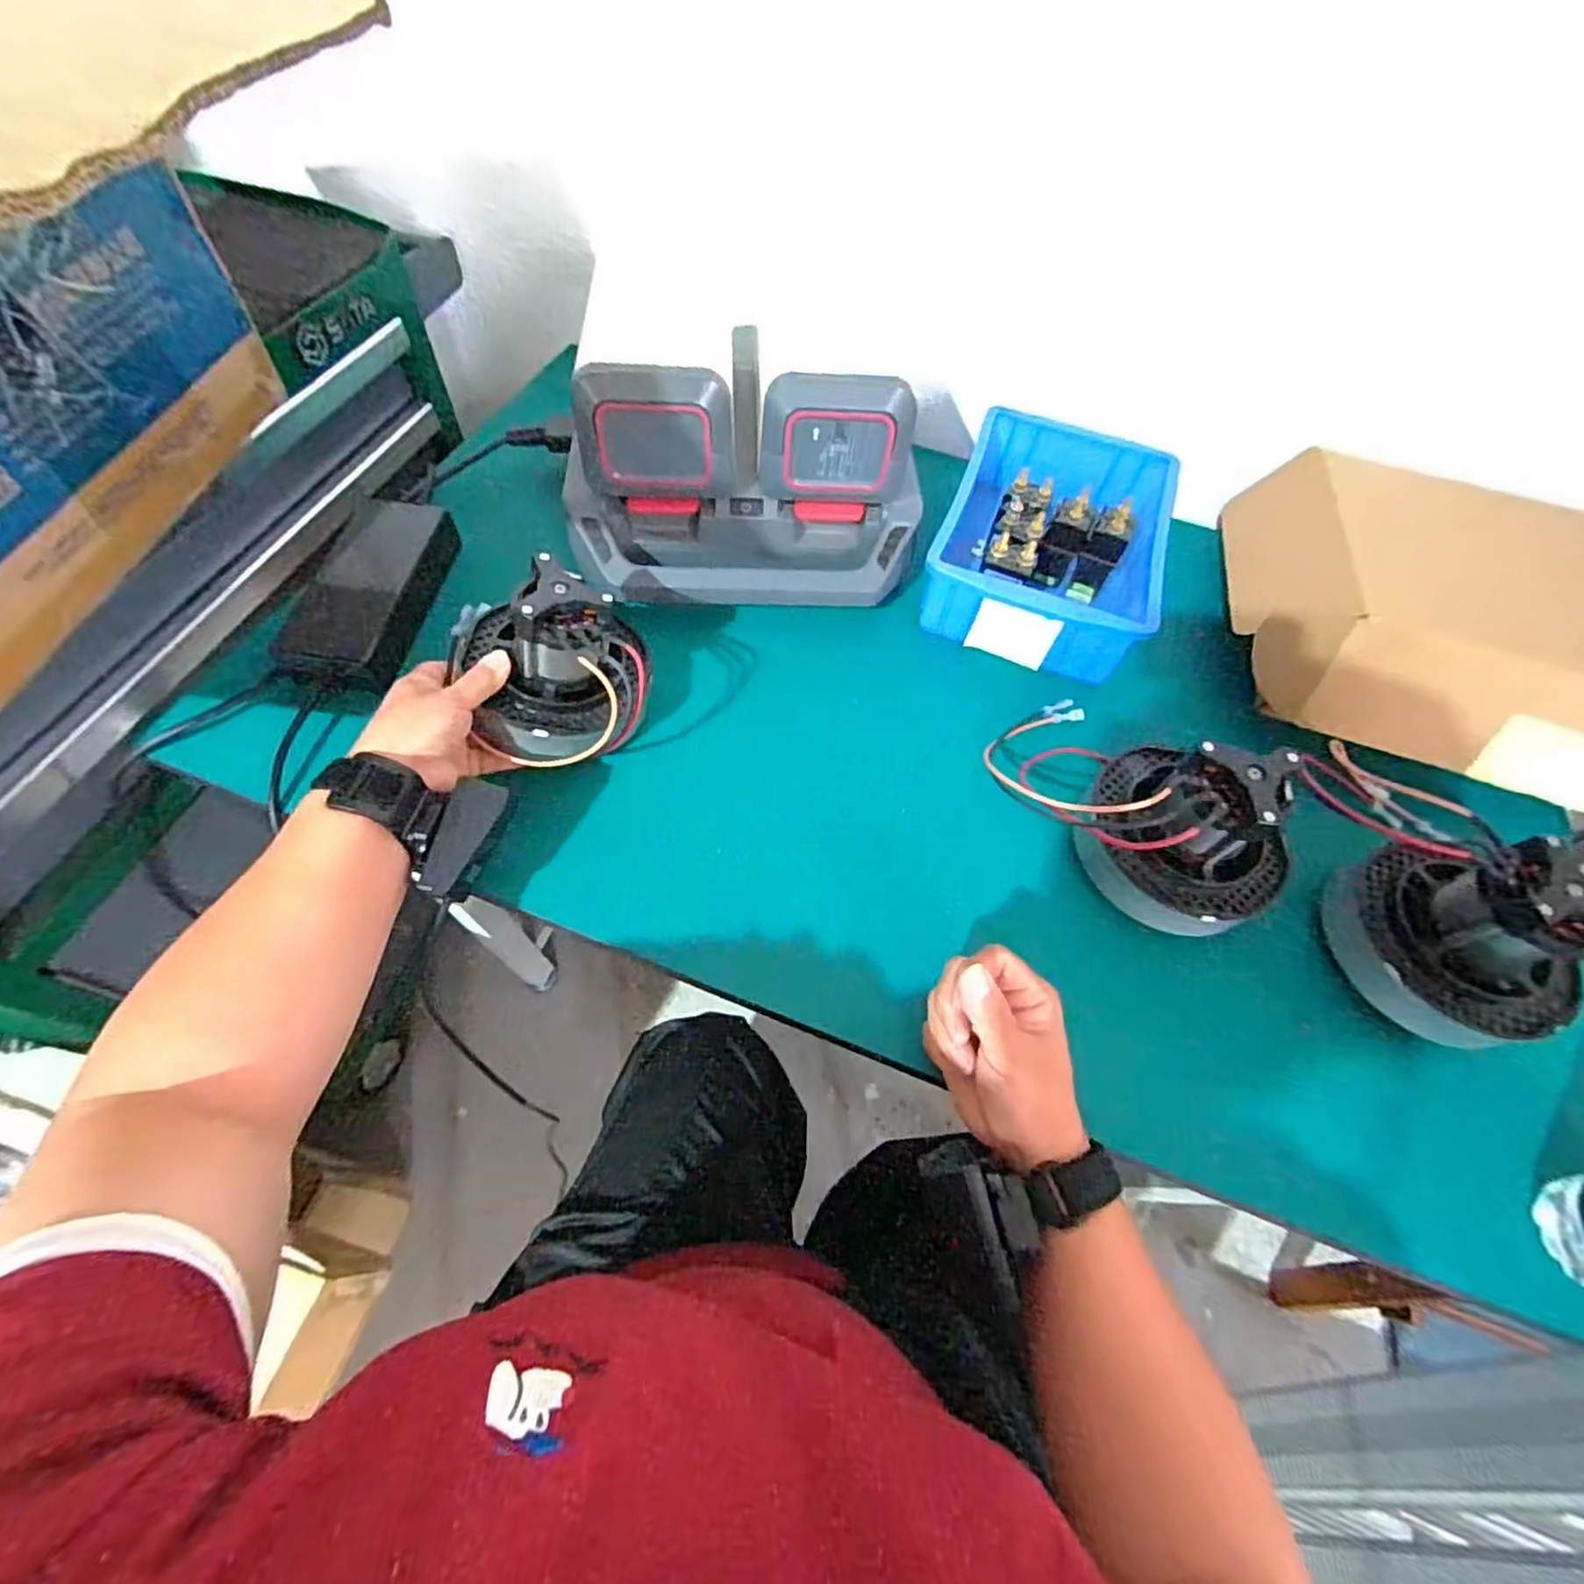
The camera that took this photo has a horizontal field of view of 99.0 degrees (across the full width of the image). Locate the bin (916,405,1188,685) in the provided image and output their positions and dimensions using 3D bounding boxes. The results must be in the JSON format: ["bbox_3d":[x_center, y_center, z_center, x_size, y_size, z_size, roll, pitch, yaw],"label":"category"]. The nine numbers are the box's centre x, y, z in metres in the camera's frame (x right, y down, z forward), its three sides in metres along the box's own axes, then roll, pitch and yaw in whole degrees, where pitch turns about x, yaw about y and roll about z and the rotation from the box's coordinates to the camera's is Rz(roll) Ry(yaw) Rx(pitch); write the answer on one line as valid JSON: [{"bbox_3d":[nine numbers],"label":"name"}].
[{"bbox_3d":[0.227,-0.219,0.595,0.174,0.089,0.240,23,60,9],"label":"bin"}]

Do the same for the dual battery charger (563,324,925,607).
[{"bbox_3d":[-0.033,-0.232,0.522,0.274,0.153,0.102,-1,59,-5],"label":"dual battery charger"}]

